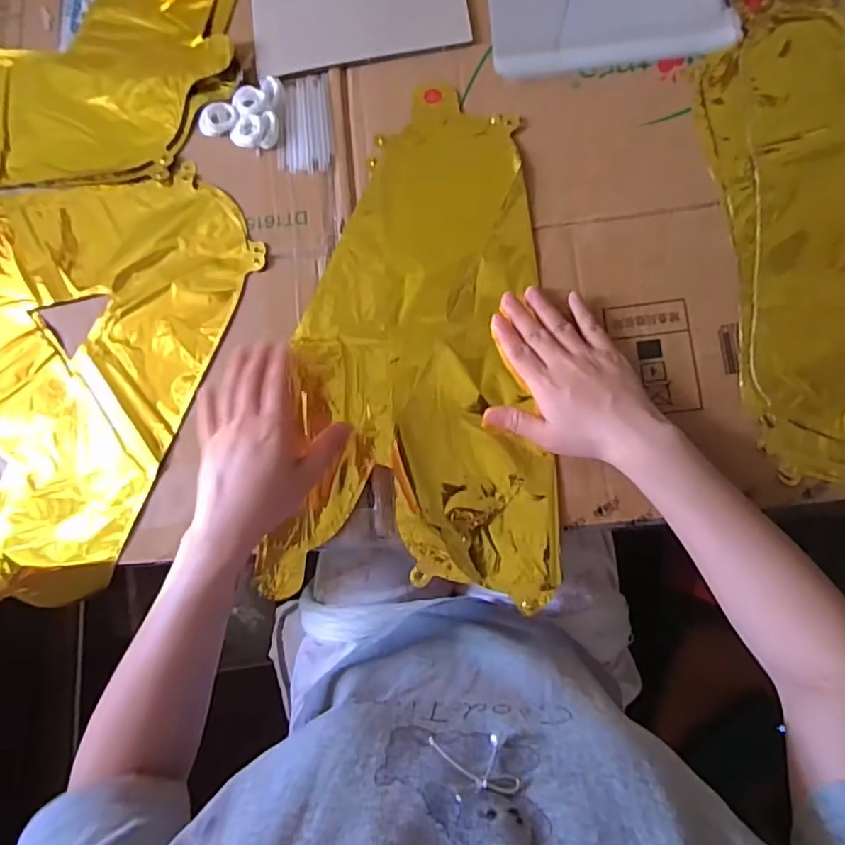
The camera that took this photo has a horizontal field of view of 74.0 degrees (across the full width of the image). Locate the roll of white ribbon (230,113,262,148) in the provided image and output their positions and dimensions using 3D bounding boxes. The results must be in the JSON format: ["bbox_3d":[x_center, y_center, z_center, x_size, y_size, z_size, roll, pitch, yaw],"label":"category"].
[{"bbox_3d":[-0.154,-0.256,0.492,0.029,0.009,0.029,-1,84,5],"label":"roll of white ribbon"}]

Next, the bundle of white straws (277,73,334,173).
[{"bbox_3d":[-0.105,-0.267,0.498,0.048,0.004,0.094,-3,83,5],"label":"bundle of white straws"}]

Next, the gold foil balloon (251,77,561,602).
[{"bbox_3d":[-0.005,-0.068,0.458,0.221,0.023,0.404,1,84,5],"label":"gold foil balloon"}]

